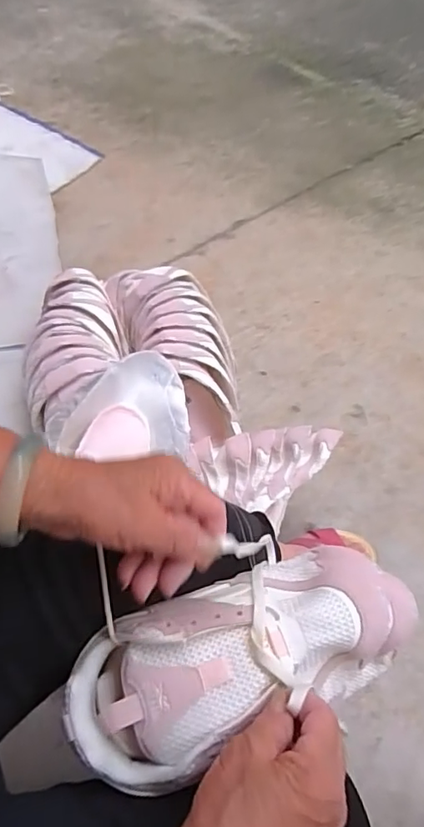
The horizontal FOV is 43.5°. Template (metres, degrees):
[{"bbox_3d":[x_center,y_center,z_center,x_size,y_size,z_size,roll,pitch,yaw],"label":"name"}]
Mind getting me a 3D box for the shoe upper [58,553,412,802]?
[{"bbox_3d":[0.030,0.170,0.379,0.254,0.084,0.099,-16,58,-15],"label":"shoe upper"}]

